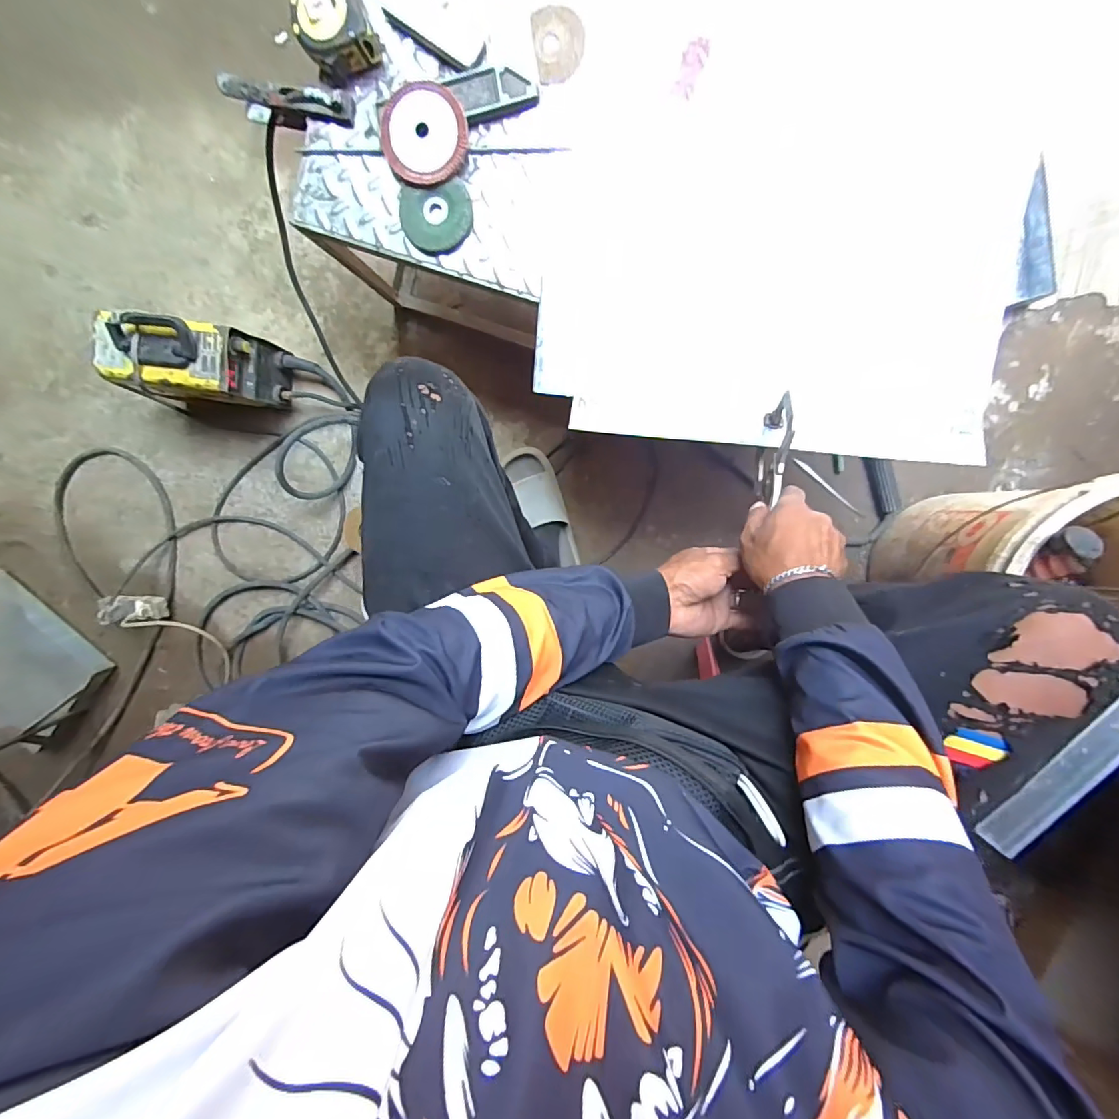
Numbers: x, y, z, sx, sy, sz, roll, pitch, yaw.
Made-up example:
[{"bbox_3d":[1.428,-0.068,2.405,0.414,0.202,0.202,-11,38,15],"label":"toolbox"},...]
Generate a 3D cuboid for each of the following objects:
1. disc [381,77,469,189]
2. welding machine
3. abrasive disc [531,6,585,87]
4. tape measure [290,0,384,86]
[{"bbox_3d":[-0.149,-0.474,0.562,0.089,0.016,0.102,12,105,-13],"label":"disc"},{"bbox_3d":[-0.599,-0.322,0.845,0.227,0.191,0.112,8,100,6],"label":"welding machine"},{"bbox_3d":[0.000,-0.558,0.542,0.052,0.004,0.078,-7,98,8],"label":"abrasive disc"},{"bbox_3d":[-0.245,-0.580,0.549,0.077,0.045,0.079,-24,95,10],"label":"tape measure"}]

